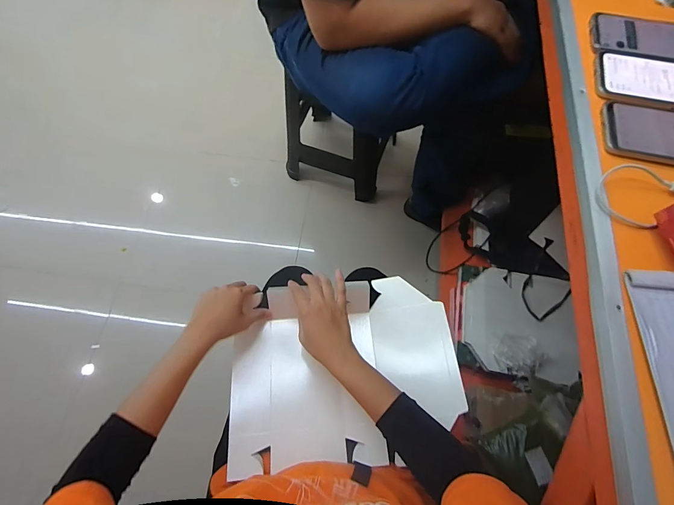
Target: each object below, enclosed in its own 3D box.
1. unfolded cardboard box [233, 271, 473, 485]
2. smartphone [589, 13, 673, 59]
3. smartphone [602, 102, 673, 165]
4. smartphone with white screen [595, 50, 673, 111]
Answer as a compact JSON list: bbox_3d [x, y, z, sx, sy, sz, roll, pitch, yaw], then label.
[{"bbox_3d":[0.008,0.176,0.559,0.338,0.047,0.267,-5,66,-1],"label":"unfolded cardboard box"},{"bbox_3d":[0.453,-0.302,0.503,0.181,0.015,0.092,8,67,4],"label":"smartphone"},{"bbox_3d":[0.411,-0.138,0.431,0.171,0.009,0.084,13,67,7],"label":"smartphone"},{"bbox_3d":[0.429,-0.218,0.462,0.178,0.006,0.092,13,67,7],"label":"smartphone with white screen"}]

